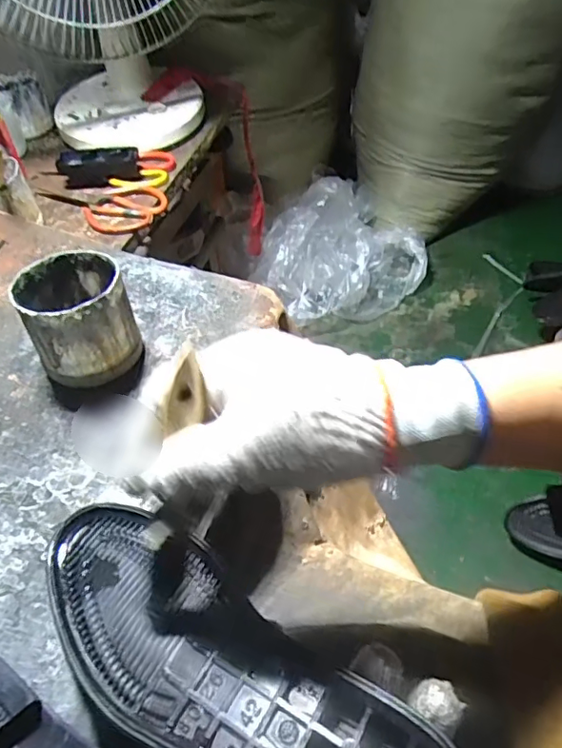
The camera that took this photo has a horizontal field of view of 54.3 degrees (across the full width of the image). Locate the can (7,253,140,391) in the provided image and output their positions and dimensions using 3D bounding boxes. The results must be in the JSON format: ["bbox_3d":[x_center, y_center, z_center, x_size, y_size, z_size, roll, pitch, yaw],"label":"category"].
[{"bbox_3d":[-0.175,-0.048,0.480,0.080,0.088,0.098,-23,50,-16],"label":"can"}]

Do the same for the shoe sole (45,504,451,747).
[{"bbox_3d":[-0.039,0.157,0.298,0.278,0.026,0.092,19,51,35],"label":"shoe sole"}]

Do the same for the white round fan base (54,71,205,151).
[{"bbox_3d":[-0.253,-0.446,0.928,0.243,0.052,0.227,-21,51,-12],"label":"white round fan base"}]

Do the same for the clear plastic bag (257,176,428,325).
[{"bbox_3d":[0.150,-0.288,1.309,0.398,0.211,0.280,-36,56,-23],"label":"clear plastic bag"}]

